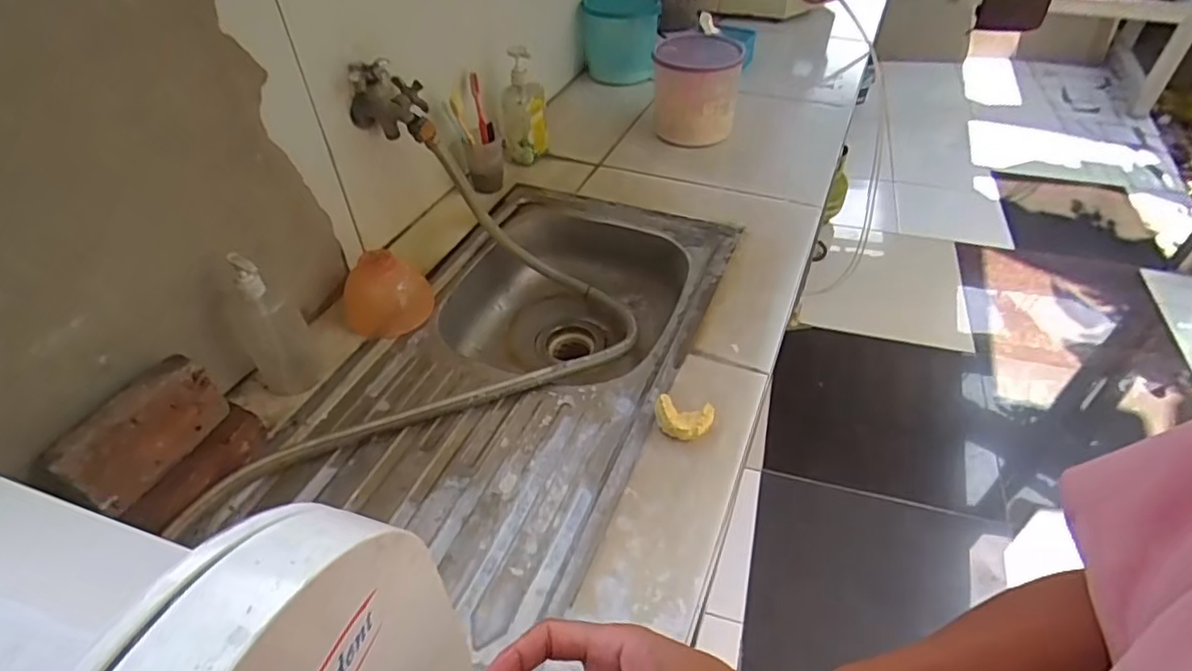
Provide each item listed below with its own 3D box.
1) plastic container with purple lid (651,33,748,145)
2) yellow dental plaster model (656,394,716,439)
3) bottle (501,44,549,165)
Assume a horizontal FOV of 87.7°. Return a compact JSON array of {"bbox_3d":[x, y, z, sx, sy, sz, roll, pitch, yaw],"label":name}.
[{"bbox_3d":[0.186,-0.453,1.180,0.155,0.183,0.140,0,44,0],"label":"plastic container with purple lid"},{"bbox_3d":[0.098,0.096,0.700,0.065,0.029,0.044,12,46,12],"label":"yellow dental plaster model"},{"bbox_3d":[-0.129,-0.400,1.097,0.080,0.192,0.094,-7,45,-7],"label":"bottle"}]

